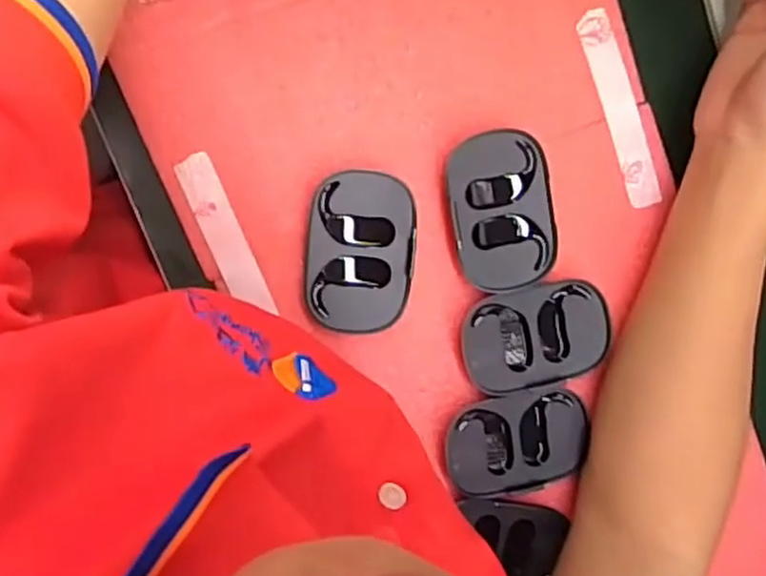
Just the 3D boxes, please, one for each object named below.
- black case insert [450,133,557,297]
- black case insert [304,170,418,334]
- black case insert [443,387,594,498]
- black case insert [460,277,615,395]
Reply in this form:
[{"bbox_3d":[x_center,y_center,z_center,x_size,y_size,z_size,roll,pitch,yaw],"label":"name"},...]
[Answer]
[{"bbox_3d":[0.068,-0.045,0.429,0.058,0.014,0.087,-12,100,-8],"label":"black case insert"},{"bbox_3d":[-0.013,-0.020,0.422,0.059,0.014,0.087,5,97,-11],"label":"black case insert"},{"bbox_3d":[0.081,0.091,0.443,0.087,0.014,0.056,-8,99,-9],"label":"black case insert"},{"bbox_3d":[0.091,0.028,0.440,0.087,0.008,0.059,-9,99,-9],"label":"black case insert"}]

